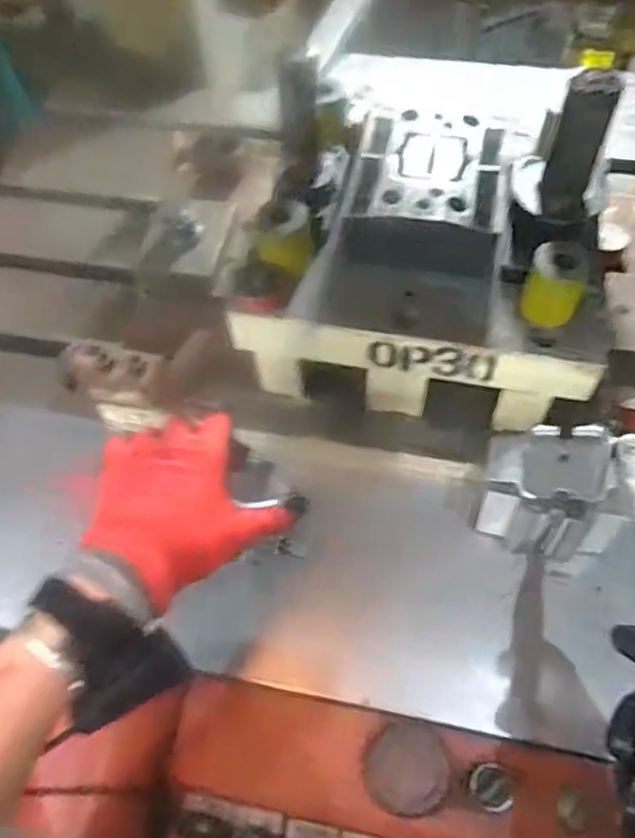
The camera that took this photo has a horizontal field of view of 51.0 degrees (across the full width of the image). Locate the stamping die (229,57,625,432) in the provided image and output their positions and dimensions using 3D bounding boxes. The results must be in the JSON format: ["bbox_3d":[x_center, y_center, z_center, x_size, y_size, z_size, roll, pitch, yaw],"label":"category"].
[{"bbox_3d":[0.099,-0.149,0.549,0.288,0.207,0.231,15,61,11],"label":"stamping die"}]

